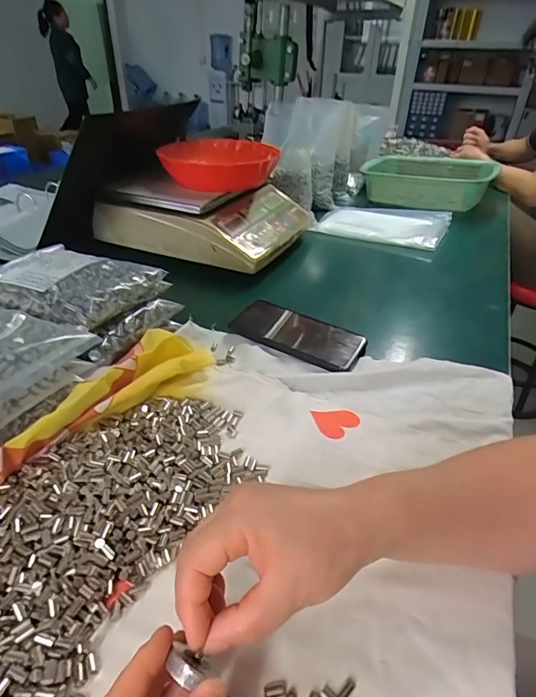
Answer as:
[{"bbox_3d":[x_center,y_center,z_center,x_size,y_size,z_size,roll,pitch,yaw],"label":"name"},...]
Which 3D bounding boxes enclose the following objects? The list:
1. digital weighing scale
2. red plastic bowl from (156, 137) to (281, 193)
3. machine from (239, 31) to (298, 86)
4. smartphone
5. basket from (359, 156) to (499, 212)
[{"bbox_3d":[-0.111,-0.257,0.789,0.329,0.099,0.279,15,37,17],"label":"digital weighing scale"},{"bbox_3d":[-0.082,-0.328,0.747,0.186,0.060,0.170,1,36,-2],"label":"red plastic bowl"},{"bbox_3d":[0.001,-0.912,1.320,0.182,0.131,0.142,2,36,-1],"label":"machine"},{"bbox_3d":[0.038,-0.020,0.522,0.160,0.015,0.076,22,40,25],"label":"smartphone"},{"bbox_3d":[0.393,-0.406,1.022,0.267,0.091,0.209,22,40,25],"label":"basket"}]

